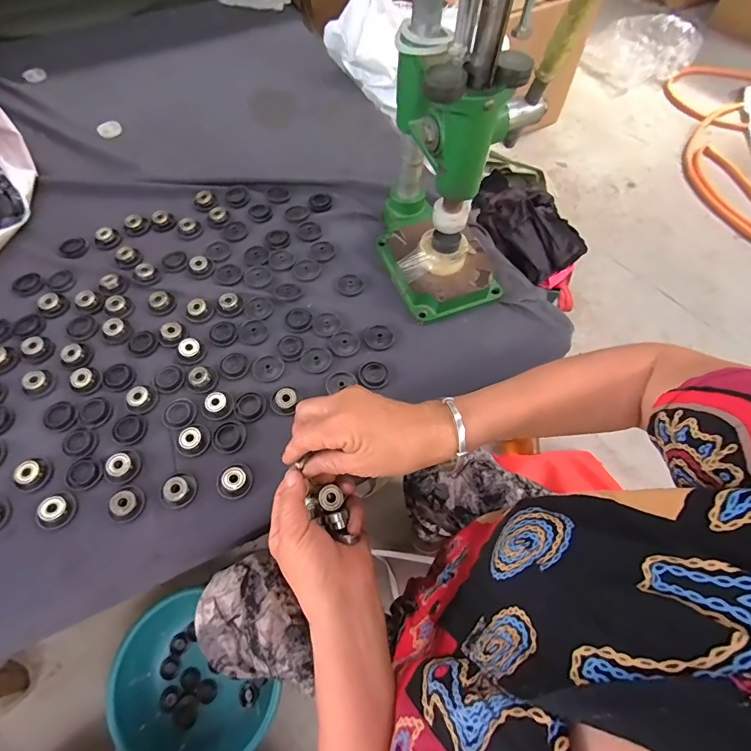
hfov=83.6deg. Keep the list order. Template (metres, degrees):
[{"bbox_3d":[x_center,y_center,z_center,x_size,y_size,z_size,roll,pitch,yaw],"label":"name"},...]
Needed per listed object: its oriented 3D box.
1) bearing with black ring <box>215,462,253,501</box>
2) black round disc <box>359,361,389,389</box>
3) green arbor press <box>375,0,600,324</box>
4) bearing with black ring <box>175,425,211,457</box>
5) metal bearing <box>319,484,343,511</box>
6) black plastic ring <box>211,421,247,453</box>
[{"bbox_3d":[-0.139,0.099,0.408,0.034,0.015,0.033,1,62,-1],"label":"bearing with black ring"},{"bbox_3d":[-0.002,0.000,0.466,0.032,0.008,0.030,1,62,-1],"label":"black round disc"},{"bbox_3d":[0.087,-0.242,0.393,0.147,0.367,0.188,-21,65,-12],"label":"green arbor press"},{"bbox_3d":[-0.184,0.065,0.424,0.033,0.010,0.030,1,62,-1],"label":"bearing with black ring"},{"bbox_3d":[-0.038,0.104,0.357,0.020,0.004,0.021,1,62,-1],"label":"metal bearing"},{"bbox_3d":[-0.150,0.062,0.429,0.032,0.005,0.031,1,62,-1],"label":"black plastic ring"}]

